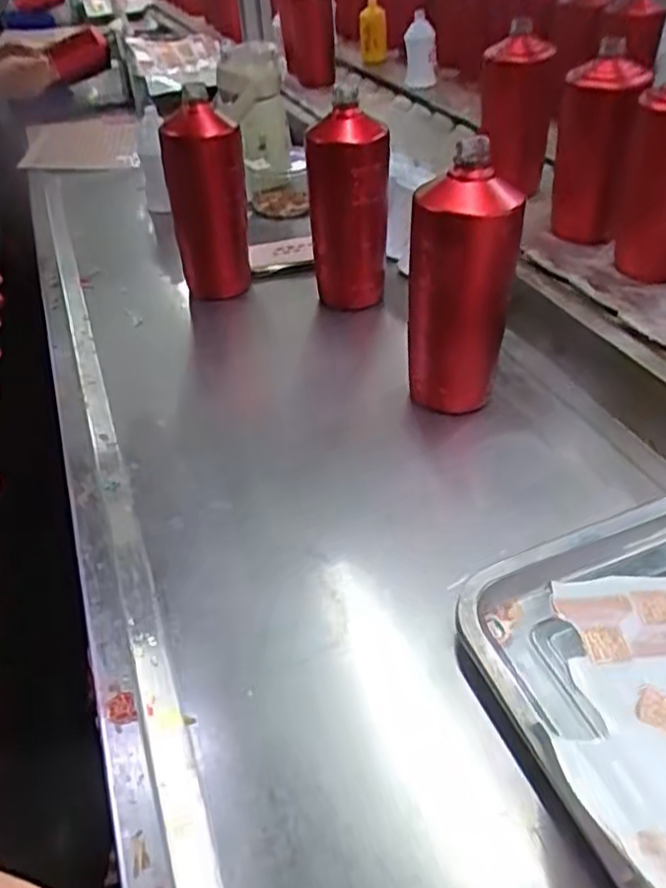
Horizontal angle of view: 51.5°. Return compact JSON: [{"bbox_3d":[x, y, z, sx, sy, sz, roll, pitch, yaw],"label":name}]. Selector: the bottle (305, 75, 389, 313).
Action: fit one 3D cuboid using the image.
[{"bbox_3d":[0.017,-0.249,0.732,0.083,0.201,0.089,-5,40,1],"label":"bottle"}]

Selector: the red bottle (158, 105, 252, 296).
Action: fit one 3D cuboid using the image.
[{"bbox_3d":[-0.139,-0.265,0.778,0.087,0.198,0.094,-11,40,-6],"label":"red bottle"}]

